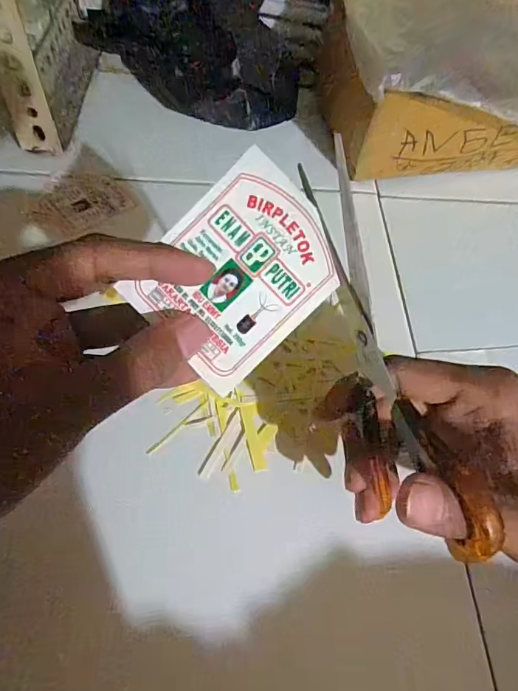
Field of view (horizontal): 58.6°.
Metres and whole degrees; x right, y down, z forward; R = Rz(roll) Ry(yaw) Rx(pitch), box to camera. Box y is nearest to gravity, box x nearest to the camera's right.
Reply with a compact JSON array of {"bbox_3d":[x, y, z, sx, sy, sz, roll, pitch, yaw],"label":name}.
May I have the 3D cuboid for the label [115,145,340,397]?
[{"bbox_3d":[-0.007,-0.029,0.187,0.062,0.006,0.078,45,94,-4],"label":"label"}]

